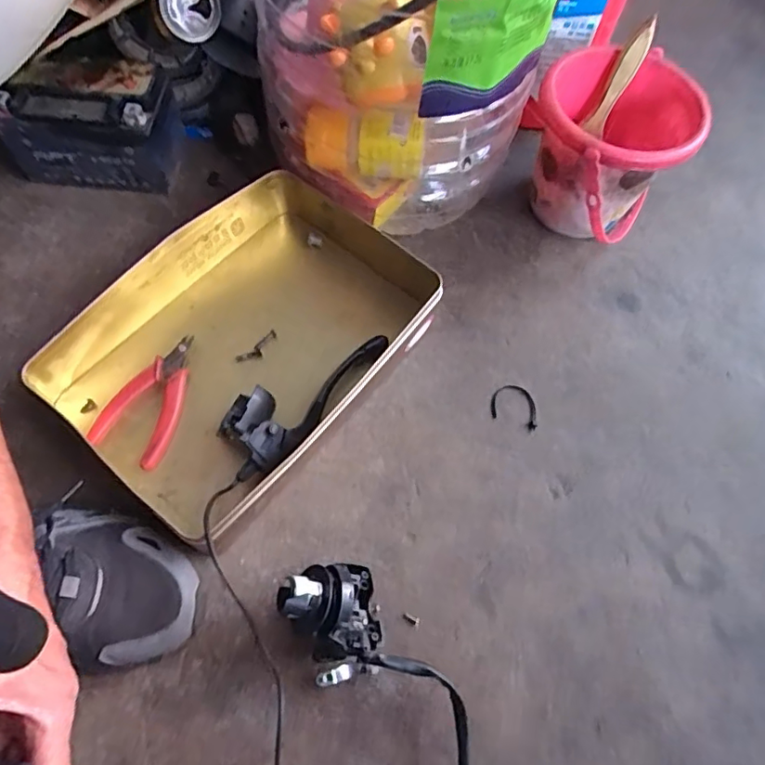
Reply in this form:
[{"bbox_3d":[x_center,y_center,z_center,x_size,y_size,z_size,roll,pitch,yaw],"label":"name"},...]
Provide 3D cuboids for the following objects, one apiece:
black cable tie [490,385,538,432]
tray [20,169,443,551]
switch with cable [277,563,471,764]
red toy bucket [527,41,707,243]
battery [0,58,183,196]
[{"bbox_3d":[0.122,0.021,0.516,0.045,0.004,0.038,23,66,7],"label":"black cable tie"},{"bbox_3d":[-0.116,-0.039,0.495,0.225,0.061,0.297,36,68,12],"label":"tray"},{"bbox_3d":[-0.005,0.248,0.364,0.134,0.068,0.248,2,65,-2],"label":"switch with cable"},{"bbox_3d":[0.214,-0.229,0.564,0.142,0.134,0.152,1,65,-3],"label":"red toy bucket"},{"bbox_3d":[-0.287,-0.259,0.565,0.155,0.096,0.103,4,65,-1],"label":"battery"}]

